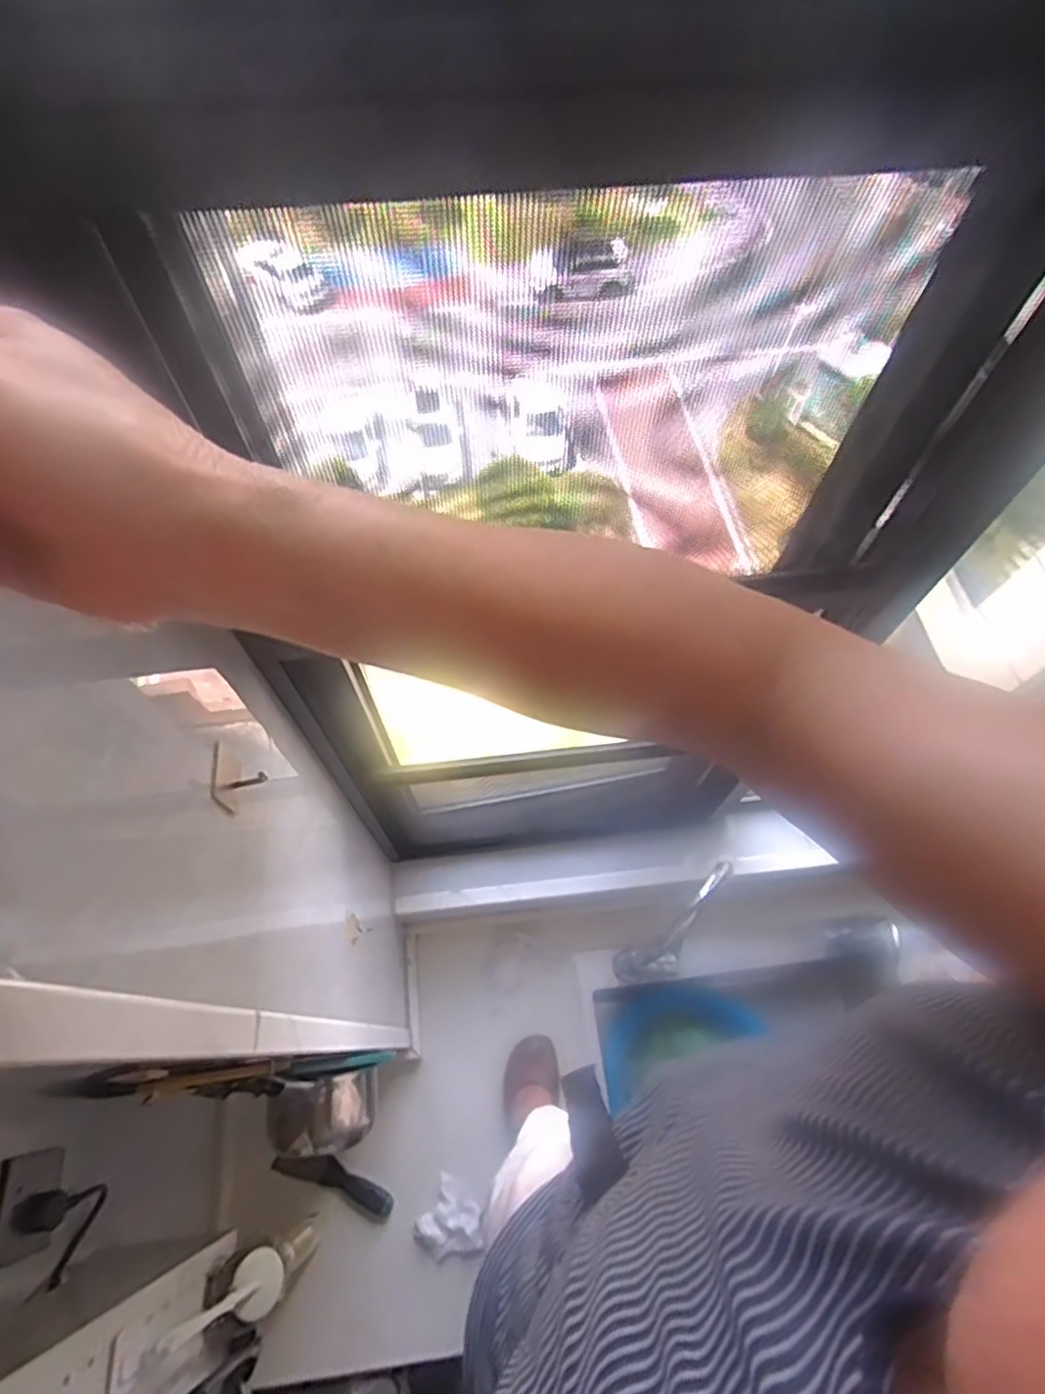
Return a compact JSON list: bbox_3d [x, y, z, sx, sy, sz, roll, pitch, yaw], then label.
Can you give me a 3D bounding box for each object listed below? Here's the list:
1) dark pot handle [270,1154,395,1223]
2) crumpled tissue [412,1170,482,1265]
[{"bbox_3d":[-0.305,0.792,1.090,0.203,0.017,0.047,27,65,-2],"label":"dark pot handle"},{"bbox_3d":[-0.114,0.853,1.071,0.103,0.026,0.098,31,67,14],"label":"crumpled tissue"}]

